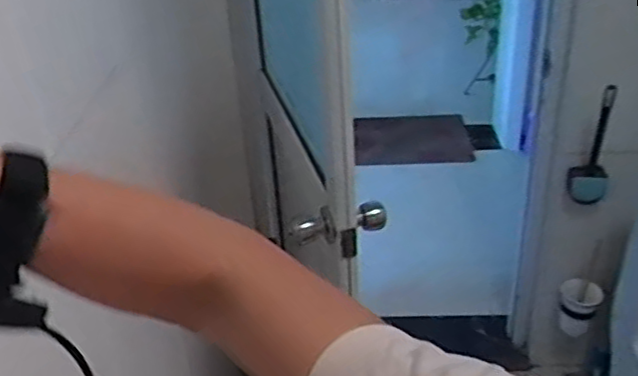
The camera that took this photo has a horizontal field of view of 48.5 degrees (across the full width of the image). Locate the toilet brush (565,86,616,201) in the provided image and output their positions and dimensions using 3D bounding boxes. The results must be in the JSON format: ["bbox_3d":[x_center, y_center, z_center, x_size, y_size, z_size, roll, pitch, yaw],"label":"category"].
[{"bbox_3d":[0.625,-0.086,1.614,0.096,0.377,0.045,9,57,19],"label":"toilet brush"}]

